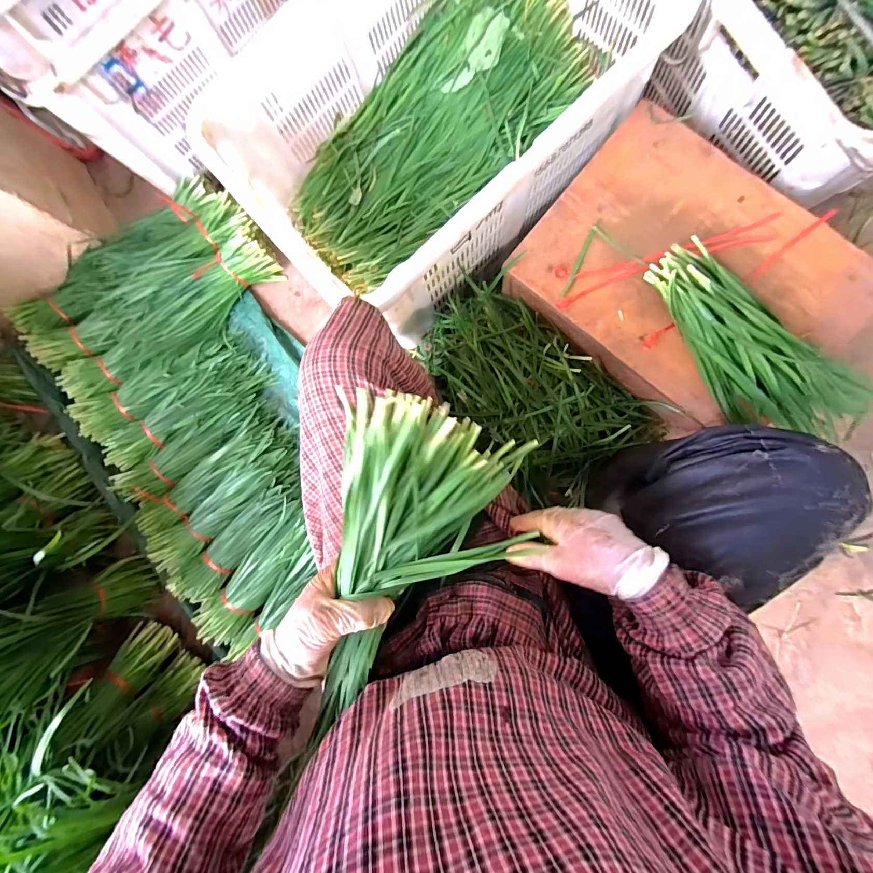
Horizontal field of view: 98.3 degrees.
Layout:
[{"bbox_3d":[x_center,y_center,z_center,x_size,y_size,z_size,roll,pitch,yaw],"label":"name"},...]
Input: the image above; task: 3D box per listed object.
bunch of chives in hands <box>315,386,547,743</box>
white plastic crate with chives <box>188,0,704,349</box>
[{"bbox_3d":[-0.013,0.120,0.342,0.159,0.119,0.296,7,89,8],"label":"bunch of chives in hands"},{"bbox_3d":[-0.011,-0.546,0.648,0.663,0.232,0.475,-42,83,4],"label":"white plastic crate with chives"}]

